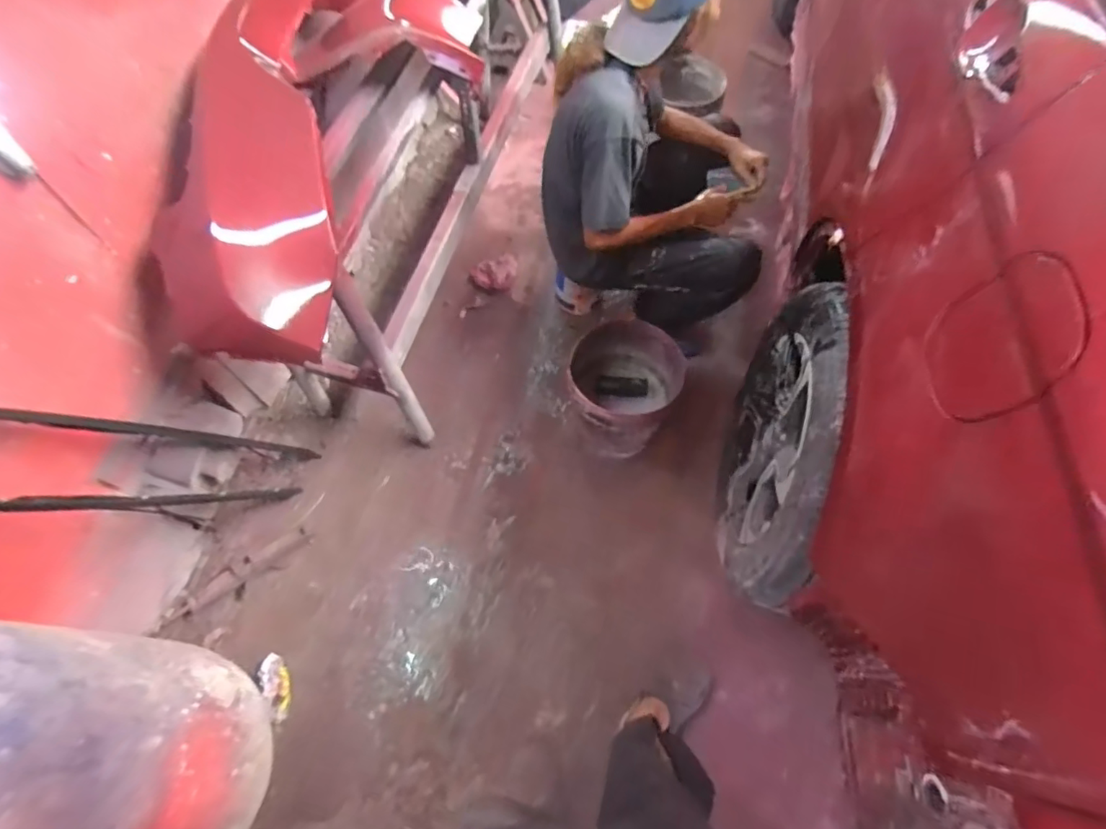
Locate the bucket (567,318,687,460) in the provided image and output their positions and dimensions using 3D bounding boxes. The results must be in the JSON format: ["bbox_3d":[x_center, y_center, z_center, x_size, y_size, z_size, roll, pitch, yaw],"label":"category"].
[{"bbox_3d":[0.174,-0.086,1.517,0.306,0.270,0.335,0,65,0],"label":"bucket"}]

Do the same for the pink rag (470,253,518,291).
[{"bbox_3d":[-0.199,-0.481,1.814,0.161,0.082,0.108,-7,65,-3],"label":"pink rag"}]

